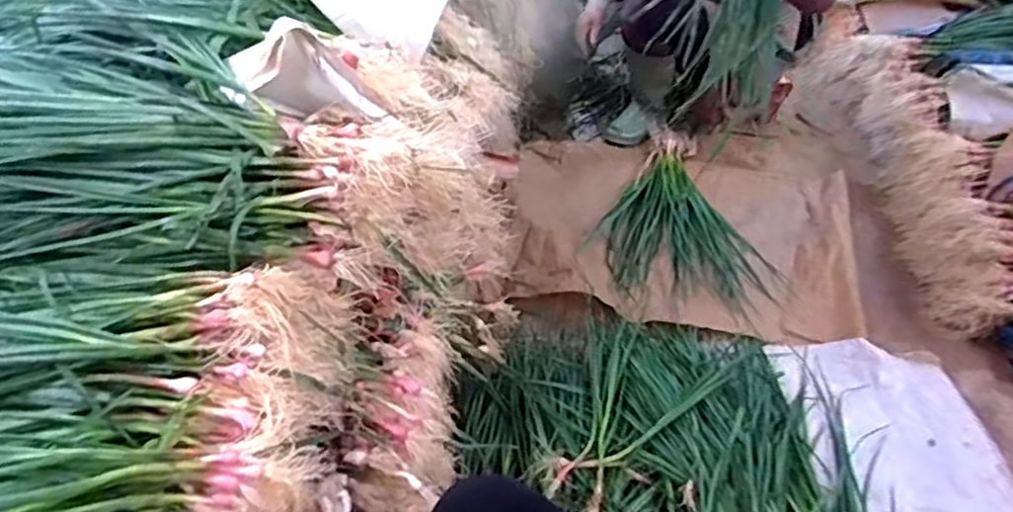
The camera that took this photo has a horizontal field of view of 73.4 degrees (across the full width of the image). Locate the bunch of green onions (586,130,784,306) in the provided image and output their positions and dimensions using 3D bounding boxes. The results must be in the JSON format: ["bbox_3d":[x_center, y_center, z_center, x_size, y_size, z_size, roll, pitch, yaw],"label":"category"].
[{"bbox_3d":[0.353,-0.092,1.536,0.340,0.040,0.545,-8,43,-7],"label":"bunch of green onions"}]

